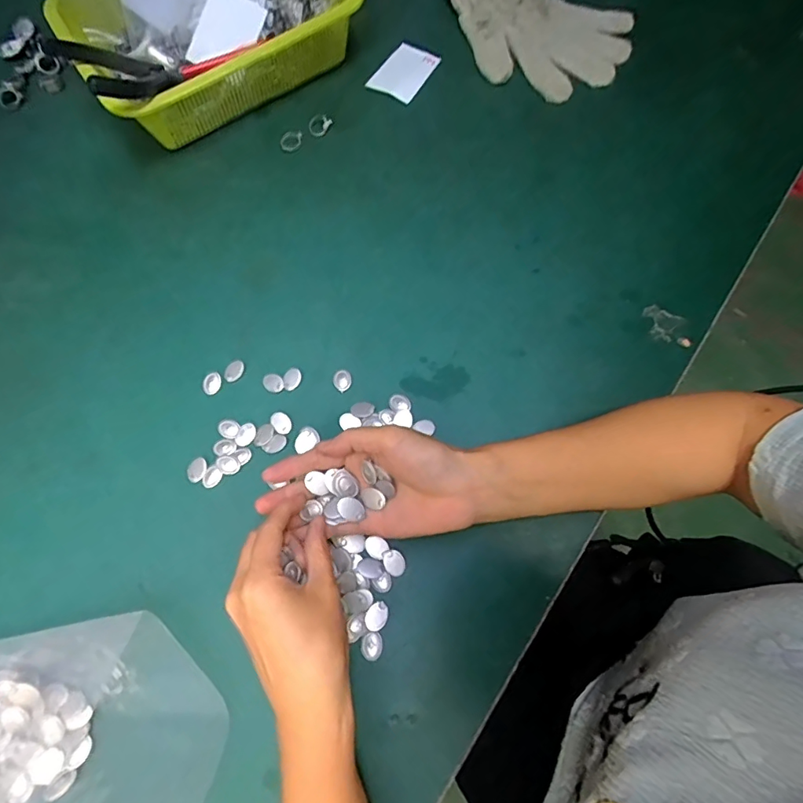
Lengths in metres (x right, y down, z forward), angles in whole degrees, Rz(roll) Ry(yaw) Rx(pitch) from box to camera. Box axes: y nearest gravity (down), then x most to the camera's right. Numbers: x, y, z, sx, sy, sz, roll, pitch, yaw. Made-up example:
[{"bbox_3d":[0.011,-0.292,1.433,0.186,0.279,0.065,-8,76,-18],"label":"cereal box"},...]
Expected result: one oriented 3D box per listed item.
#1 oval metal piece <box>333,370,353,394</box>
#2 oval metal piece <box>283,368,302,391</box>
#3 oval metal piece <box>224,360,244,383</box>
[{"bbox_3d":[-0.049,-0.018,0.407,0.016,0.004,0.019,-19,72,-5],"label":"oval metal piece"},{"bbox_3d":[-0.092,-0.019,0.407,0.014,0.004,0.020,4,71,3],"label":"oval metal piece"},{"bbox_3d":[-0.141,-0.026,0.409,0.015,0.004,0.019,17,73,7],"label":"oval metal piece"}]

